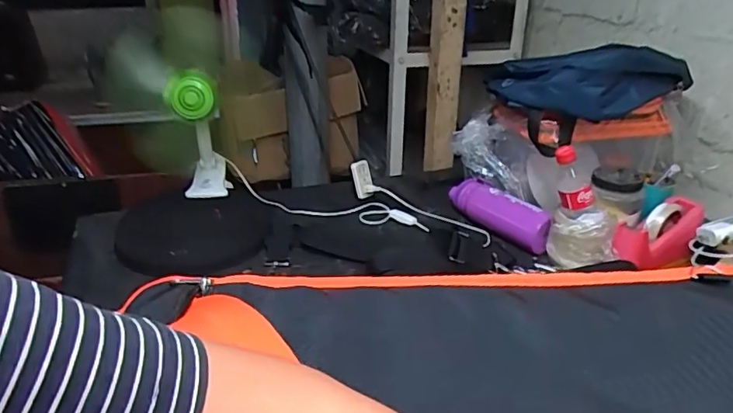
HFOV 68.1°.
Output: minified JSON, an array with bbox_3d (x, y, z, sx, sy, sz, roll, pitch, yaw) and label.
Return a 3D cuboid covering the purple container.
[{"bbox_3d":[0.263,0.012,1.060,0.048,0.068,0.241,-16,30,-32],"label":"purple container"}]

